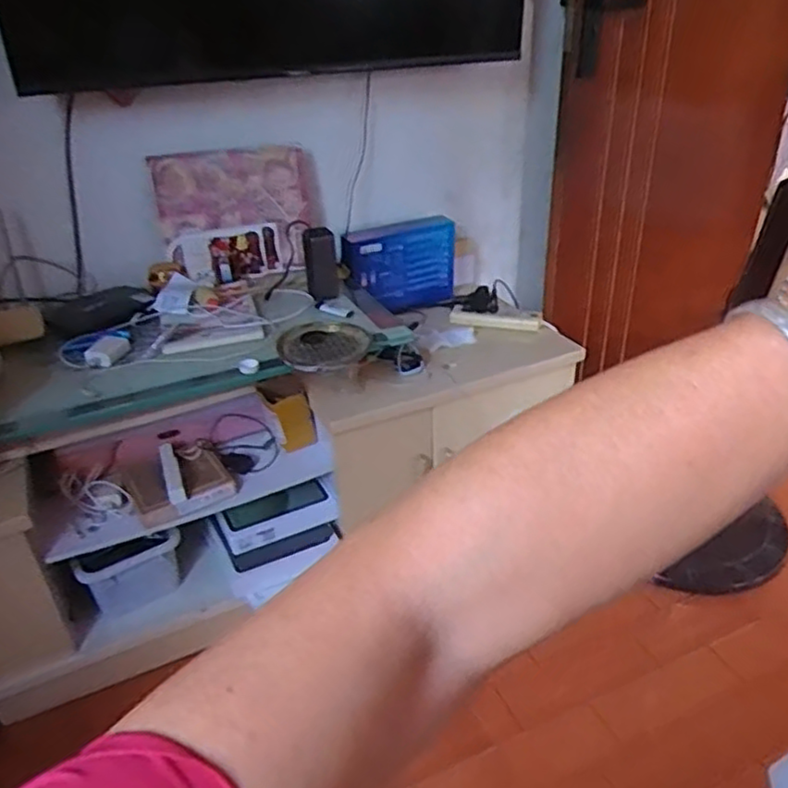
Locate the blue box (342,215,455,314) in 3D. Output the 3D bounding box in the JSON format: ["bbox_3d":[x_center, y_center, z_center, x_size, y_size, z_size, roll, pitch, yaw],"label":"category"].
[{"bbox_3d":[0.019,-0.292,1.588,0.277,0.185,0.052,-15,34,-20],"label":"blue box"}]

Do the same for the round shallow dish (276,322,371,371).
[{"bbox_3d":[-0.121,-0.089,1.196,0.153,0.030,0.165,-2,31,1],"label":"round shallow dish"}]

